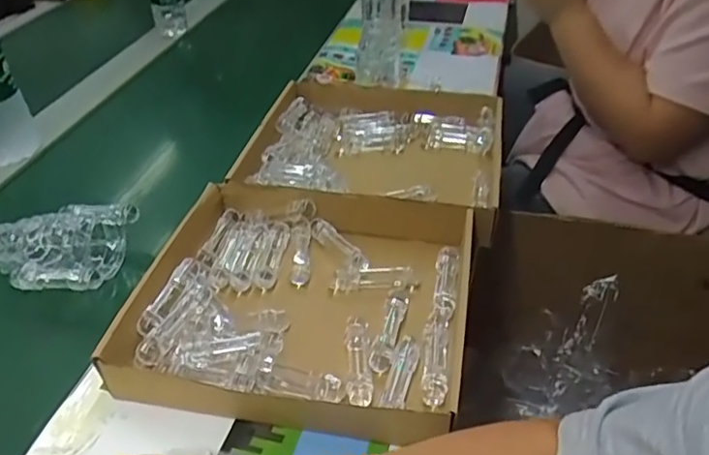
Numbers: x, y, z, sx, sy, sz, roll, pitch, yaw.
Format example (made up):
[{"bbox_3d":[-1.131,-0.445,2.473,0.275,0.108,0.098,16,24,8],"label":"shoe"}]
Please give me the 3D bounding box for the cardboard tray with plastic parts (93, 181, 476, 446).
[{"bbox_3d":[-0.048,0.068,0.591,0.307,0.051,0.275,7,38,10],"label":"cardboard tray with plastic parts"}]

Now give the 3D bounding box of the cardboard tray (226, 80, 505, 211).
[{"bbox_3d":[0.033,-0.100,0.822,0.319,0.075,0.285,6,38,9],"label":"cardboard tray"}]

